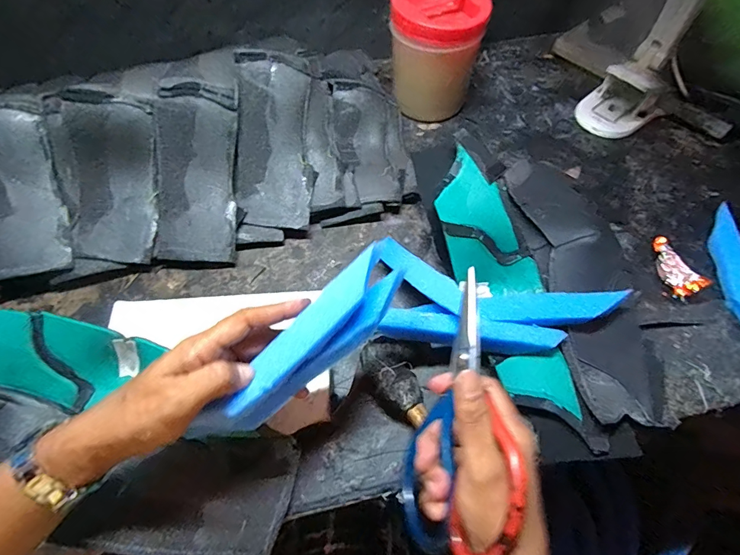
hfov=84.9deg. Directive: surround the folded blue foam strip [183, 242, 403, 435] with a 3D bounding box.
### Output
[{"bbox_3d":[-0.046,0.054,0.290,0.177,0.040,0.039,-44,68,-7],"label":"folded blue foam strip"}]

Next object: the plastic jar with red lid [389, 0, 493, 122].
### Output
[{"bbox_3d":[0.088,-0.303,0.555,0.115,0.140,0.116,0,60,0],"label":"plastic jar with red lid"}]

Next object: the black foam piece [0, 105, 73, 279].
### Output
[{"bbox_3d":[-0.383,-0.090,0.435,0.080,0.030,0.173,-11,92,-6],"label":"black foam piece"}]

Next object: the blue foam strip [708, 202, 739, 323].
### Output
[{"bbox_3d":[0.403,-0.010,0.448,0.032,0.016,0.169,9,61,6],"label":"blue foam strip"}]

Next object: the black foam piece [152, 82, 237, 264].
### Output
[{"bbox_3d":[-0.197,-0.114,0.458,0.088,0.034,0.193,4,98,3],"label":"black foam piece"}]

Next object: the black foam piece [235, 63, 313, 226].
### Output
[{"bbox_3d":[-0.115,-0.152,0.477,0.082,0.031,0.178,1,97,1],"label":"black foam piece"}]

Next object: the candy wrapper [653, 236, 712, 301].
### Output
[{"bbox_3d":[0.336,-0.011,0.451,0.024,0.028,0.071,-15,61,-8],"label":"candy wrapper"}]

